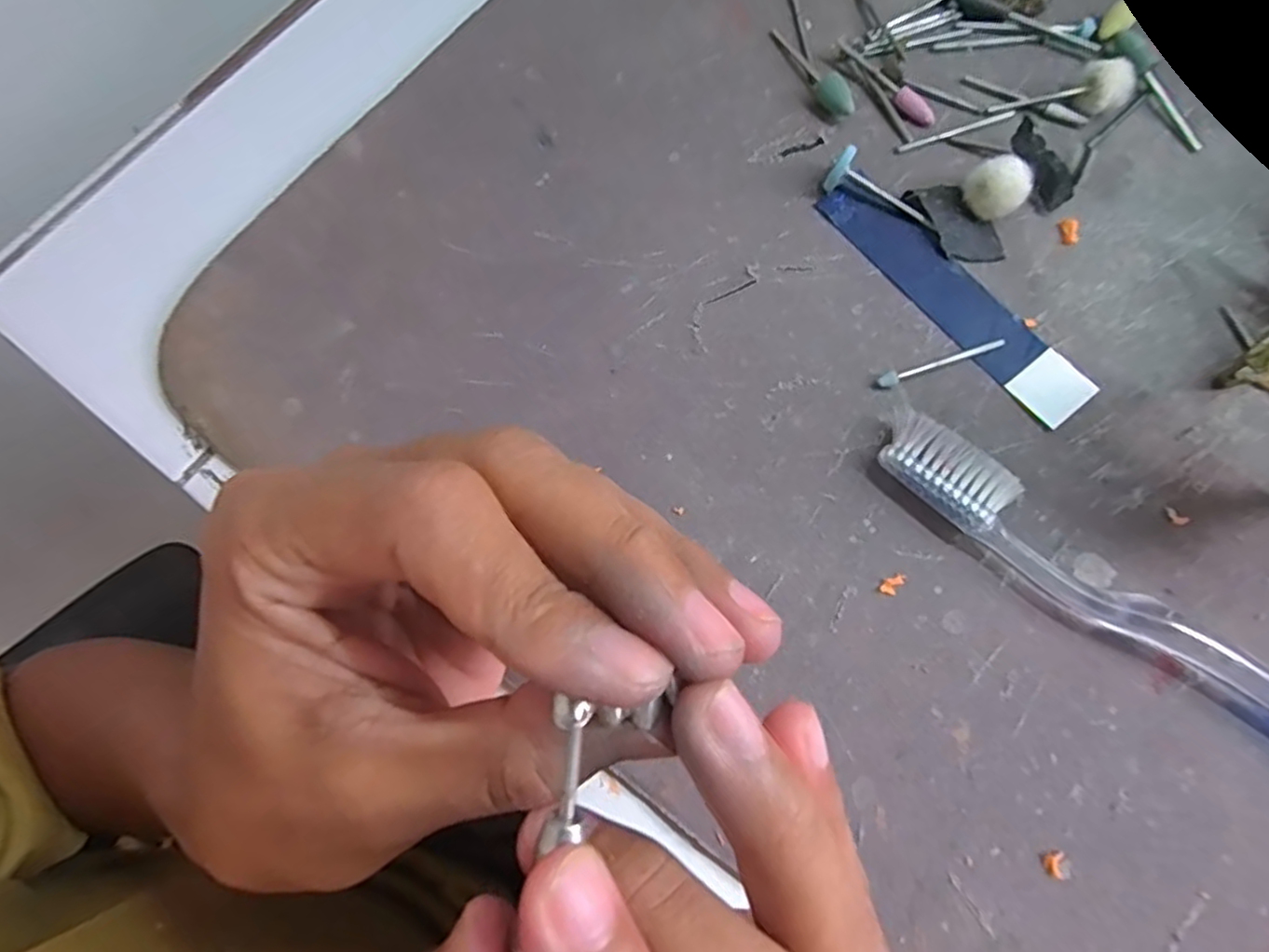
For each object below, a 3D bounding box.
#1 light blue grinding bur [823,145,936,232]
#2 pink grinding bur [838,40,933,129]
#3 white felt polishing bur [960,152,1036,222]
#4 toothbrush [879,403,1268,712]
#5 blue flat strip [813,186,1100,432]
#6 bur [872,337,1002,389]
[{"bbox_3d":[0.081,-0.092,0.216,0.038,0.012,0.009,31,78,-4],"label":"light blue grinding bur"},{"bbox_3d":[0.088,-0.137,0.231,0.008,0.006,0.043,-40,78,-9],"label":"pink grinding bur"},{"bbox_3d":[0.116,-0.092,0.212,0.015,0.016,0.015,0,75,1],"label":"white felt polishing bur"},{"bbox_3d":[0.147,0.045,0.178,0.186,0.013,0.019,38,79,10],"label":"toothbrush"},{"bbox_3d":[0.101,-0.058,0.211,0.022,0.004,0.101,-38,78,-8],"label":"blue flat strip"},{"bbox_3d":[0.095,-0.035,0.204,0.043,0.004,0.004,-20,76,-4],"label":"bur"}]

